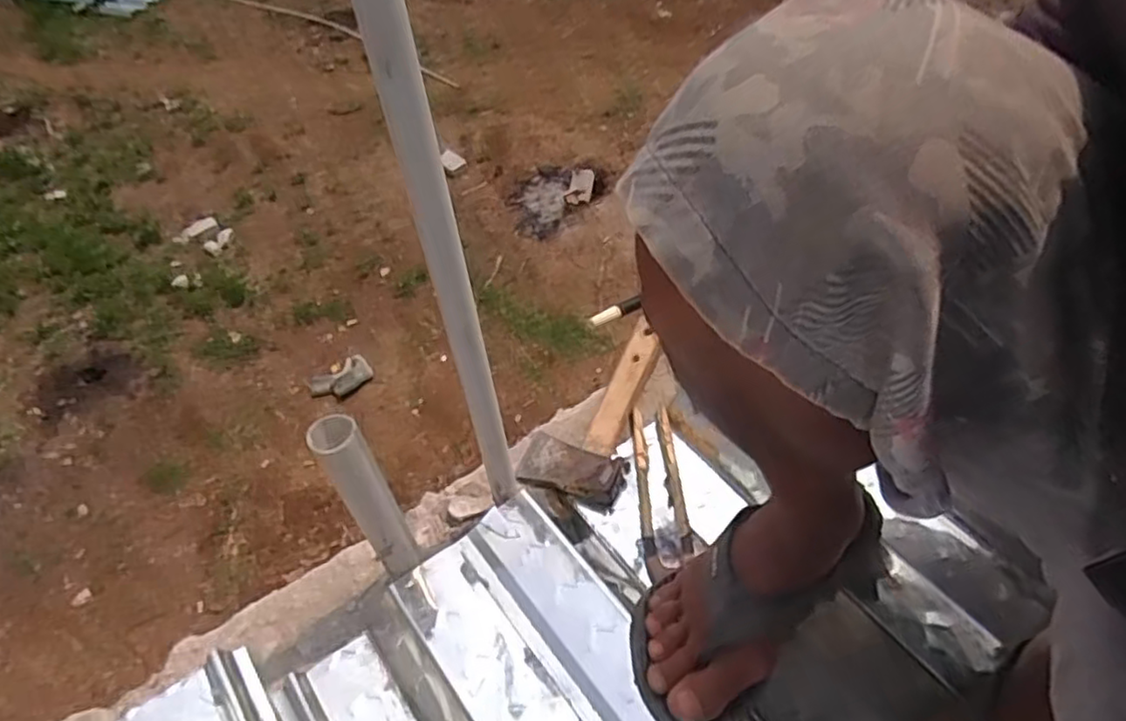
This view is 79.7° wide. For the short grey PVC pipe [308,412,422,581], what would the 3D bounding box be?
[{"bbox_3d":[-0.144,0.107,0.505,0.031,0.184,0.031,-27,52,-17],"label":"short grey PVC pipe"}]

